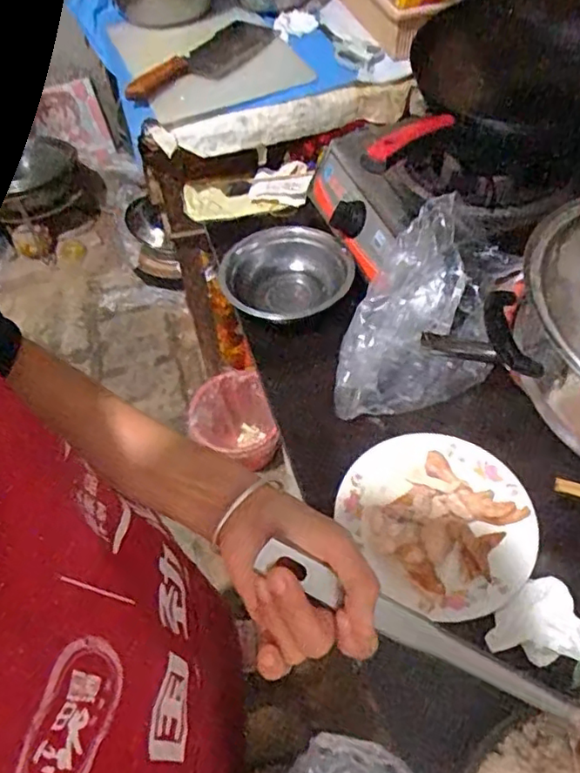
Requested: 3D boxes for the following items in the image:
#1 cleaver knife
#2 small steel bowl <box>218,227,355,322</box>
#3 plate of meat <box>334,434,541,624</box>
[{"bbox_3d":[-0.129,-0.496,0.926,0.085,0.031,0.278,26,60,20],"label":"cleaver knife"},{"bbox_3d":[-0.008,-0.147,0.834,0.175,0.074,0.141,-39,61,-22],"label":"small steel bowl"},{"bbox_3d":[0.157,0.134,0.620,0.185,0.035,0.192,-2,55,2],"label":"plate of meat"}]

